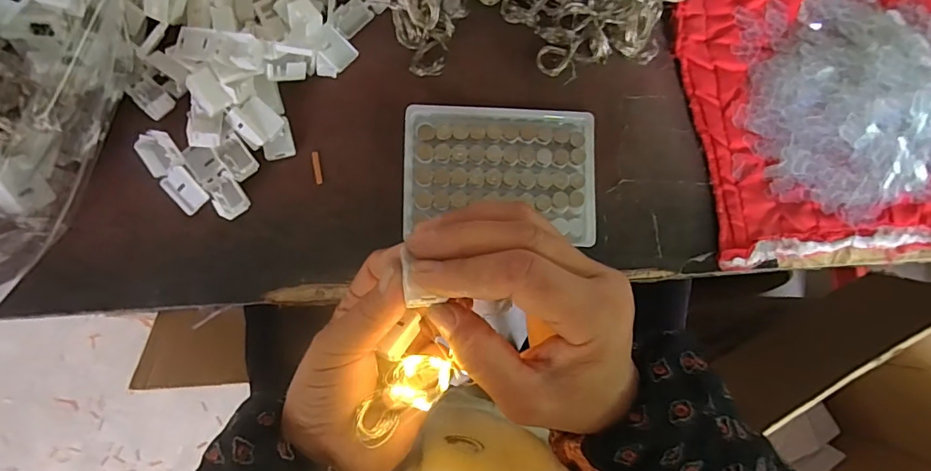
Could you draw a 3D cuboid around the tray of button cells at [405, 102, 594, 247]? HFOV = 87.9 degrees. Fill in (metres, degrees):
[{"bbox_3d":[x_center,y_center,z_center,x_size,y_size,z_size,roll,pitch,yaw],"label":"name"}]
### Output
[{"bbox_3d":[0.024,-0.045,0.329,0.129,0.011,0.089,4,86,-5],"label":"tray of button cells"}]

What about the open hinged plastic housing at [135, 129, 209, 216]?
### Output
[{"bbox_3d":[-0.185,-0.040,0.305,0.019,0.009,0.055,-34,89,-6],"label":"open hinged plastic housing"}]

